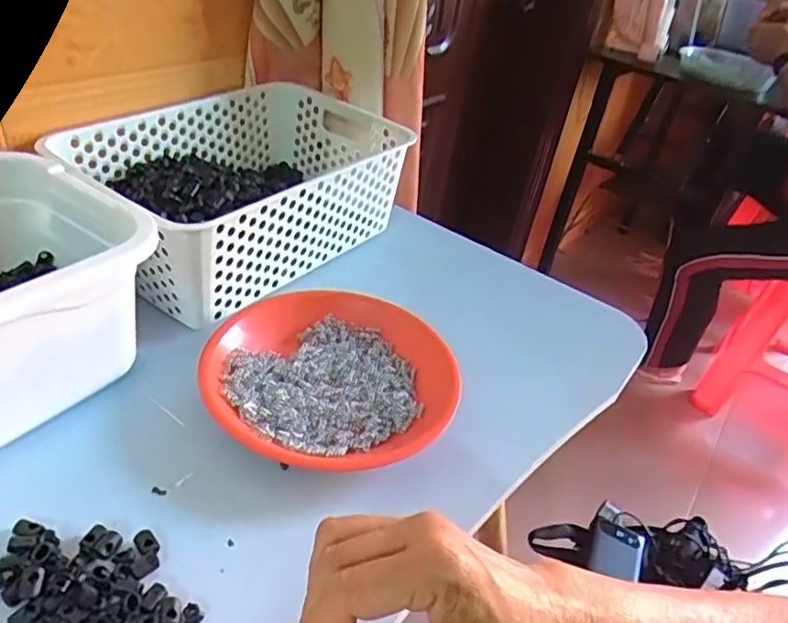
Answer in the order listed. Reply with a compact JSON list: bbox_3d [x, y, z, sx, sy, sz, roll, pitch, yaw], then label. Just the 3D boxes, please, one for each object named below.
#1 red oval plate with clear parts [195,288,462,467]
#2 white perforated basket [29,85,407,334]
[{"bbox_3d":[-0.051,0.048,0.488,0.190,0.025,0.176,-20,45,-30],"label":"red oval plate with clear parts"},{"bbox_3d":[-0.150,-0.124,0.621,0.206,0.110,0.310,31,41,26],"label":"white perforated basket"}]

